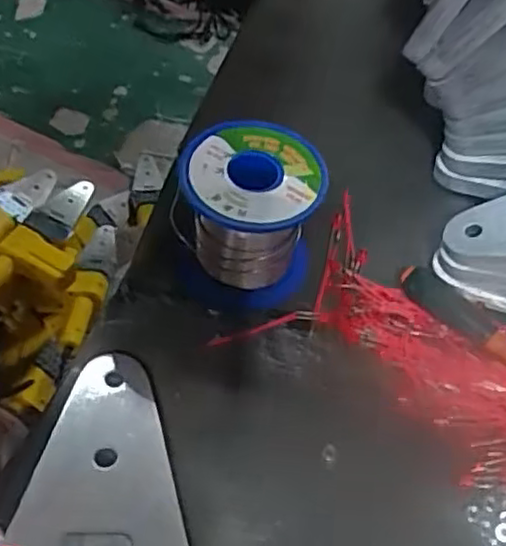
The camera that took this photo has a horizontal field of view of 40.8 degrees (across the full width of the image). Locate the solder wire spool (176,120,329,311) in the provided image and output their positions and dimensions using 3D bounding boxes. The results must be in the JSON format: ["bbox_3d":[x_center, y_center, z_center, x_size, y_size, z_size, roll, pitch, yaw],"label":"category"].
[{"bbox_3d":[-0.002,-0.028,0.327,0.064,0.060,0.062,4,54,-1],"label":"solder wire spool"}]

